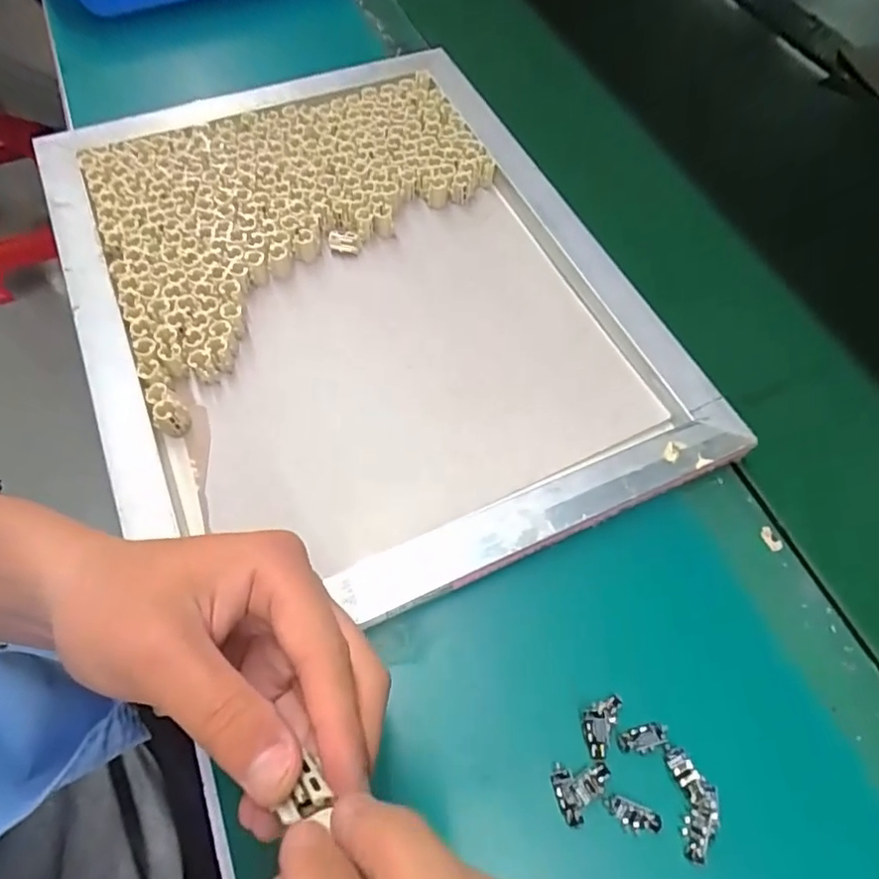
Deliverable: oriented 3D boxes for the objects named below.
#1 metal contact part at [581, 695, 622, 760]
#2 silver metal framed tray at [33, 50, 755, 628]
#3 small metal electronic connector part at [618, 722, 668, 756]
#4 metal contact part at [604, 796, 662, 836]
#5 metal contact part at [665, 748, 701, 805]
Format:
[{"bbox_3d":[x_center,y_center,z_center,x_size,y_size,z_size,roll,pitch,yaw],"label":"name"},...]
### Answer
[{"bbox_3d":[0.081,0.144,0.299,0.016,0.007,0.031,24,62,9],"label":"metal contact part"},{"bbox_3d":[-0.064,-0.117,0.432,0.368,0.034,0.472,-20,64,-14],"label":"silver metal framed tray"},{"bbox_3d":[0.104,0.153,0.299,0.026,0.004,0.012,-9,62,-9],"label":"small metal electronic connector part"},{"bbox_3d":[0.094,0.182,0.284,0.026,0.007,0.011,22,62,8],"label":"metal contact part"},{"bbox_3d":[0.122,0.166,0.291,0.010,0.006,0.023,-20,64,-14],"label":"metal contact part"}]

